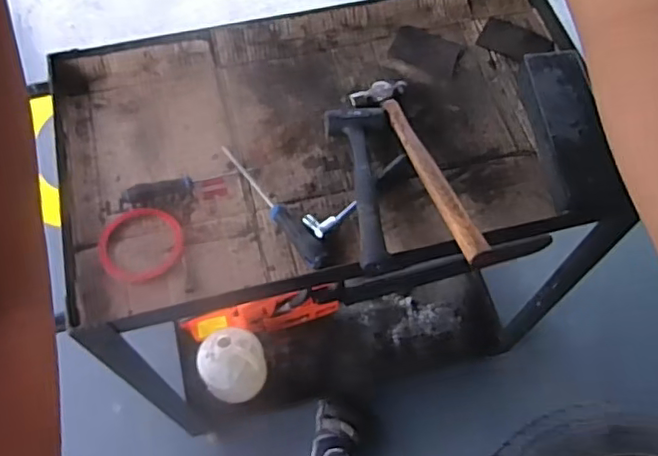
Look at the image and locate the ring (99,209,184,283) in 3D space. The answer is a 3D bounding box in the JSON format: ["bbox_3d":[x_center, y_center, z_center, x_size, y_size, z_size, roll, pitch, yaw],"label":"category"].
[{"bbox_3d":[-0.255,0.021,0.811,0.110,0.006,0.109,0,63,0],"label":"ring"}]

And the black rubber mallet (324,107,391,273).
[{"bbox_3d":[0.045,-0.059,0.838,0.090,0.053,0.269,-1,63,-1],"label":"black rubber mallet"}]

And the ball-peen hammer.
[{"bbox_3d":[0.122,-0.088,0.840,0.088,0.068,0.344,-15,64,-8],"label":"ball-peen hammer"}]

